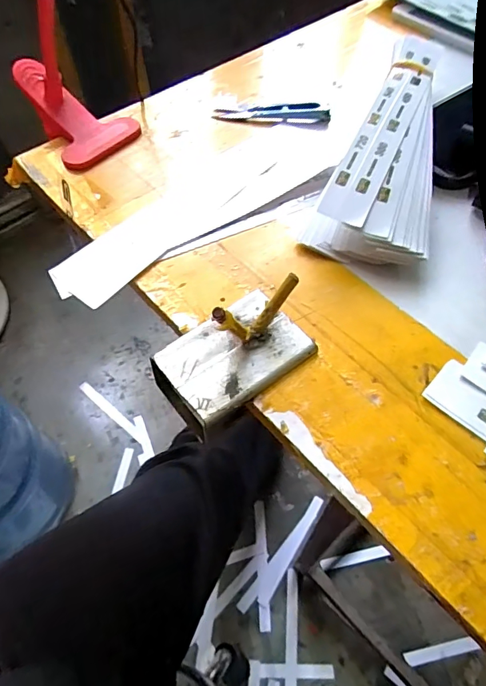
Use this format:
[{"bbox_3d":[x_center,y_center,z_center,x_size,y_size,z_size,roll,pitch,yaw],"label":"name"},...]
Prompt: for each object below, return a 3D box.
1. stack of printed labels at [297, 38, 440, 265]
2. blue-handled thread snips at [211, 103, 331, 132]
[{"bbox_3d":[0.105,-0.156,0.342,0.077,0.035,0.224,11,59,9],"label":"stack of printed labels"},{"bbox_3d":[0.024,-0.200,0.395,0.102,0.013,0.021,9,58,8],"label":"blue-handled thread snips"}]

